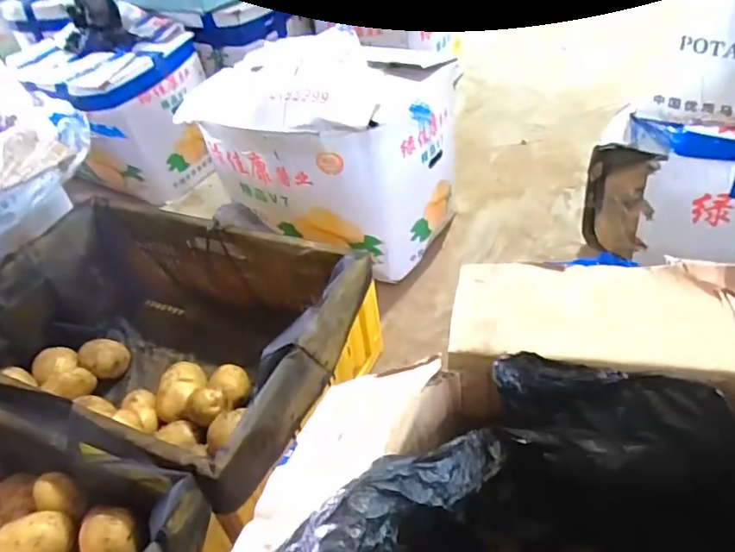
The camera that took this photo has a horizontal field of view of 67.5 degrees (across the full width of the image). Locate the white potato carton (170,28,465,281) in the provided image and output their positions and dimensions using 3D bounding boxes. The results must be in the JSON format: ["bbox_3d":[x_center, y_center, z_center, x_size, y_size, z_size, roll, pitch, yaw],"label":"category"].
[{"bbox_3d":[-0.080,-0.253,1.052,0.427,0.365,0.268,17,47,25],"label":"white potato carton"}]

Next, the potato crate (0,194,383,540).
[{"bbox_3d":[-0.318,0.112,0.863,0.576,0.232,0.397,13,46,22],"label":"potato crate"}]

